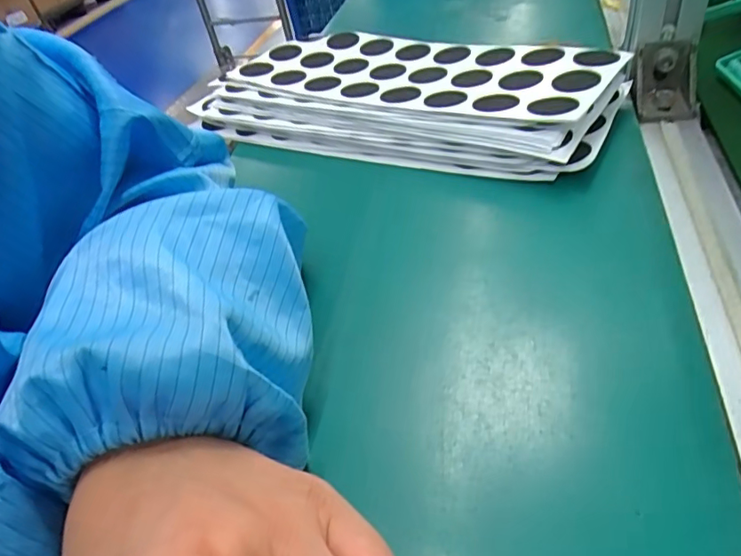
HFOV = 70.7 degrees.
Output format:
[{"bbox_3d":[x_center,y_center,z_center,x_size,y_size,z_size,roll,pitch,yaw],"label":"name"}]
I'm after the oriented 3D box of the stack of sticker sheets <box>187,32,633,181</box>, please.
[{"bbox_3d":[0.015,-0.144,0.402,0.309,0.042,0.129,16,50,28],"label":"stack of sticker sheets"}]

